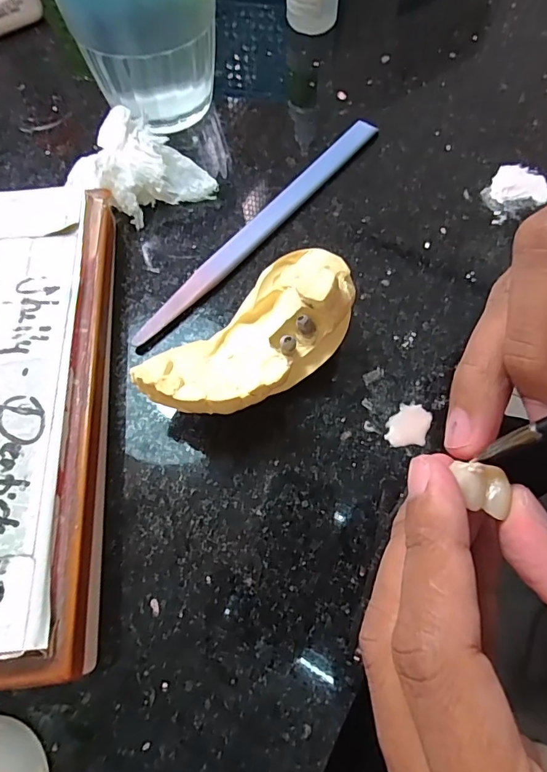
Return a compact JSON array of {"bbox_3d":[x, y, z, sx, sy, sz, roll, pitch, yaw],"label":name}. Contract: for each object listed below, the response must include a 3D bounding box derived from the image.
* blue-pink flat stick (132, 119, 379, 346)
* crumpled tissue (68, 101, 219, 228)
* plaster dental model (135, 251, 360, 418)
[{"bbox_3d":[-0.002,-0.062,0.181,0.009,0.006,0.134,36,71,15],"label":"blue-pink flat stick"},{"bbox_3d":[-0.054,-0.087,0.184,0.048,0.022,0.043,-29,69,-12],"label":"crumpled tissue"},{"bbox_3d":[-0.004,-0.012,0.142,0.068,0.035,0.032,-39,71,-16],"label":"plaster dental model"}]

